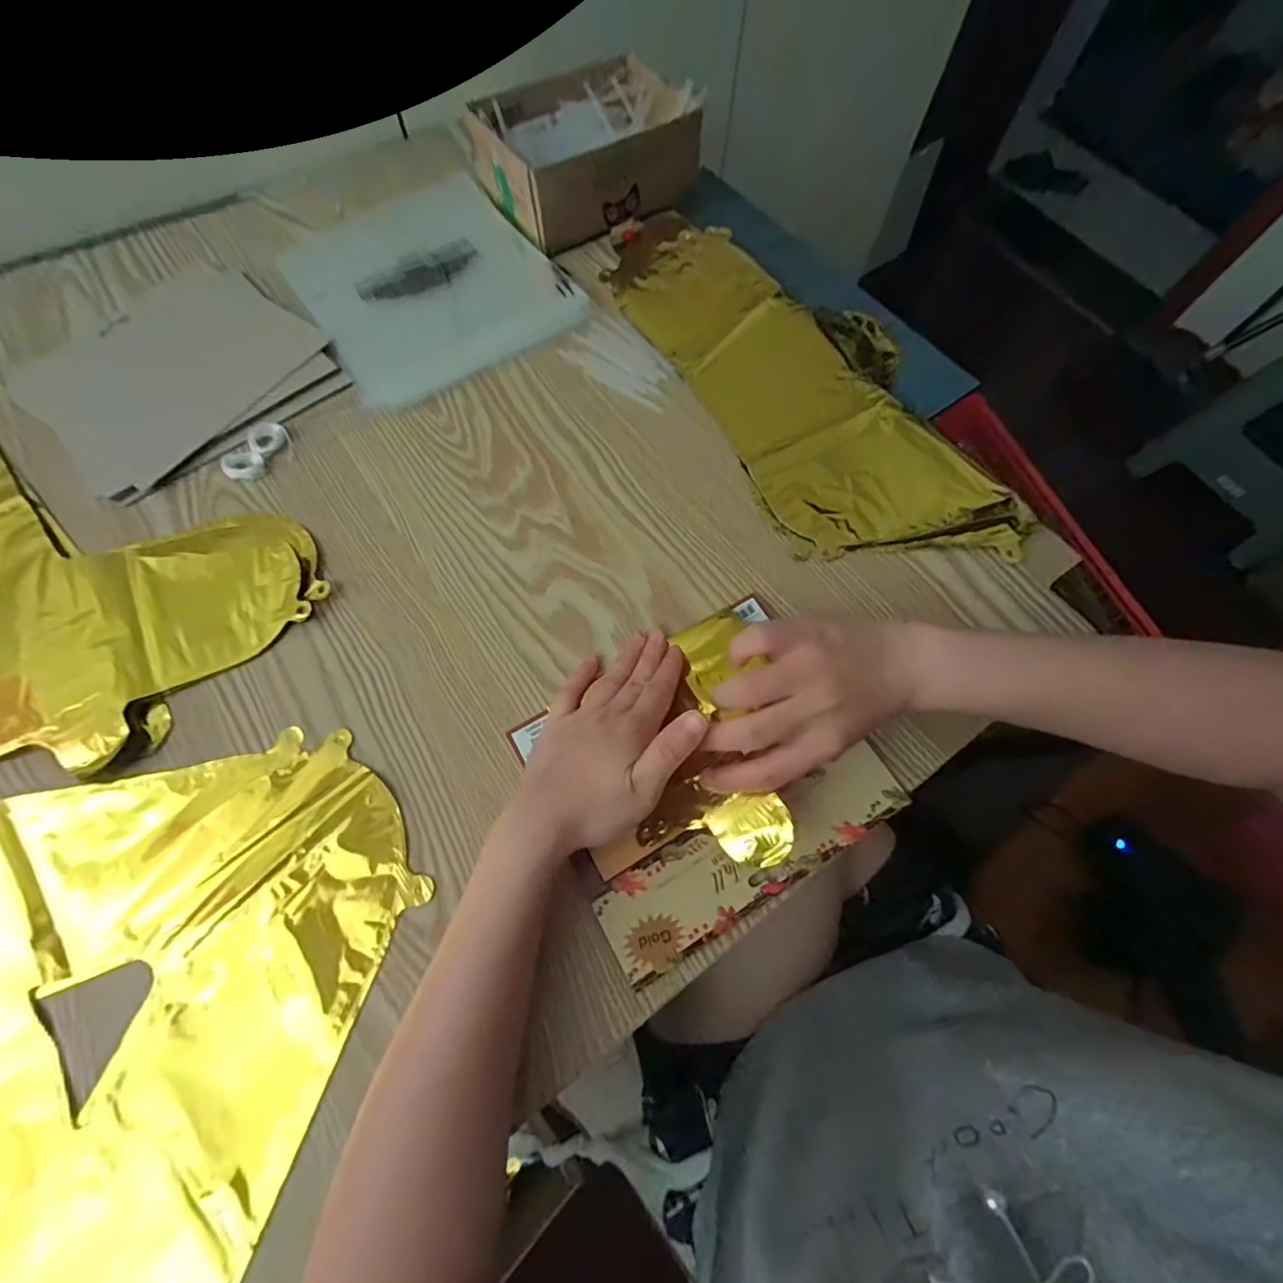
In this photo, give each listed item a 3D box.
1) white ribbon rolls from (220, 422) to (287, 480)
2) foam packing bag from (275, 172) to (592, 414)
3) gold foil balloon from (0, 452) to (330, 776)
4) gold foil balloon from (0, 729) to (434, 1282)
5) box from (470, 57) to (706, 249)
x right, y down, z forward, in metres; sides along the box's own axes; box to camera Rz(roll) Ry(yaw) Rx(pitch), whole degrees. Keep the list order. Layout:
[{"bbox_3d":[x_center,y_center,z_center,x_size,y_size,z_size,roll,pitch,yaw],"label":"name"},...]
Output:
[{"bbox_3d":[-0.296,-0.146,0.417,0.033,0.005,0.053,21,69,7],"label":"white ribbon rolls"},{"bbox_3d":[-0.196,-0.329,0.495,0.205,0.008,0.241,-33,72,-13],"label":"foam packing bag"},{"bbox_3d":[-0.443,-0.084,0.389,0.409,0.009,0.245,40,72,14],"label":"gold foil balloon"},{"bbox_3d":[-0.326,0.182,0.281,0.346,0.011,0.314,18,68,6],"label":"gold foil balloon"},{"bbox_3d":[-0.046,-0.456,0.514,0.196,0.064,0.119,-36,73,-14],"label":"box"}]

